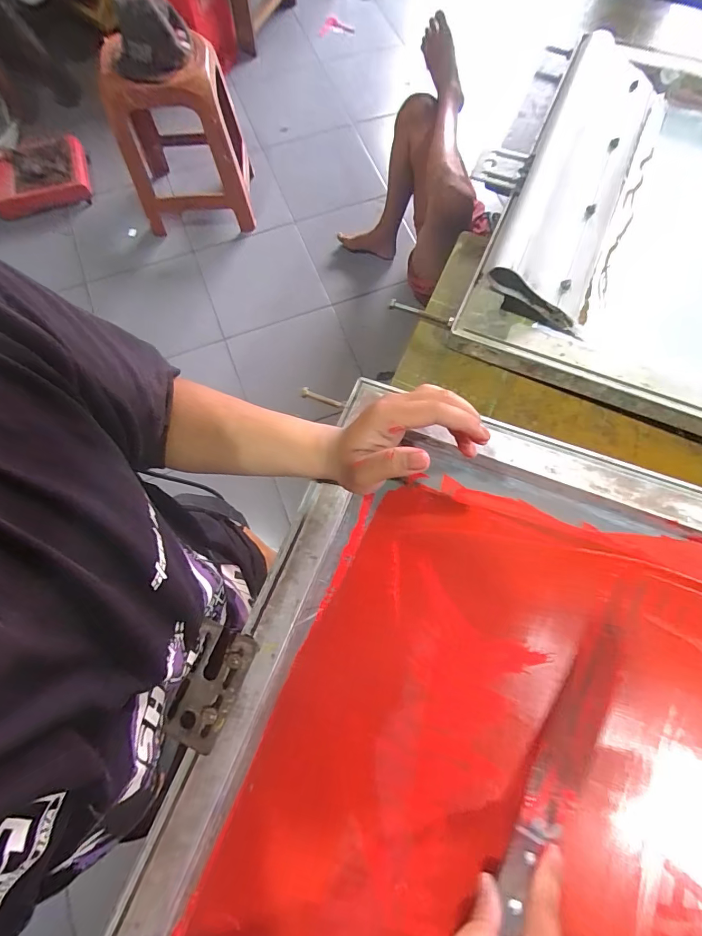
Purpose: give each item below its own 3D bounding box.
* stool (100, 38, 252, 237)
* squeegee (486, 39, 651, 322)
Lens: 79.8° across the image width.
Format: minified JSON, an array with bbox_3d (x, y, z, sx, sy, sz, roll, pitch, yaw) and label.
[{"bbox_3d":[-0.557,-1.079,1.374,0.408,0.457,0.327,-8,74,-6],"label":"stool"},{"bbox_3d":[0.243,-0.314,0.436,0.092,0.057,0.349,24,73,4],"label":"squeegee"}]

